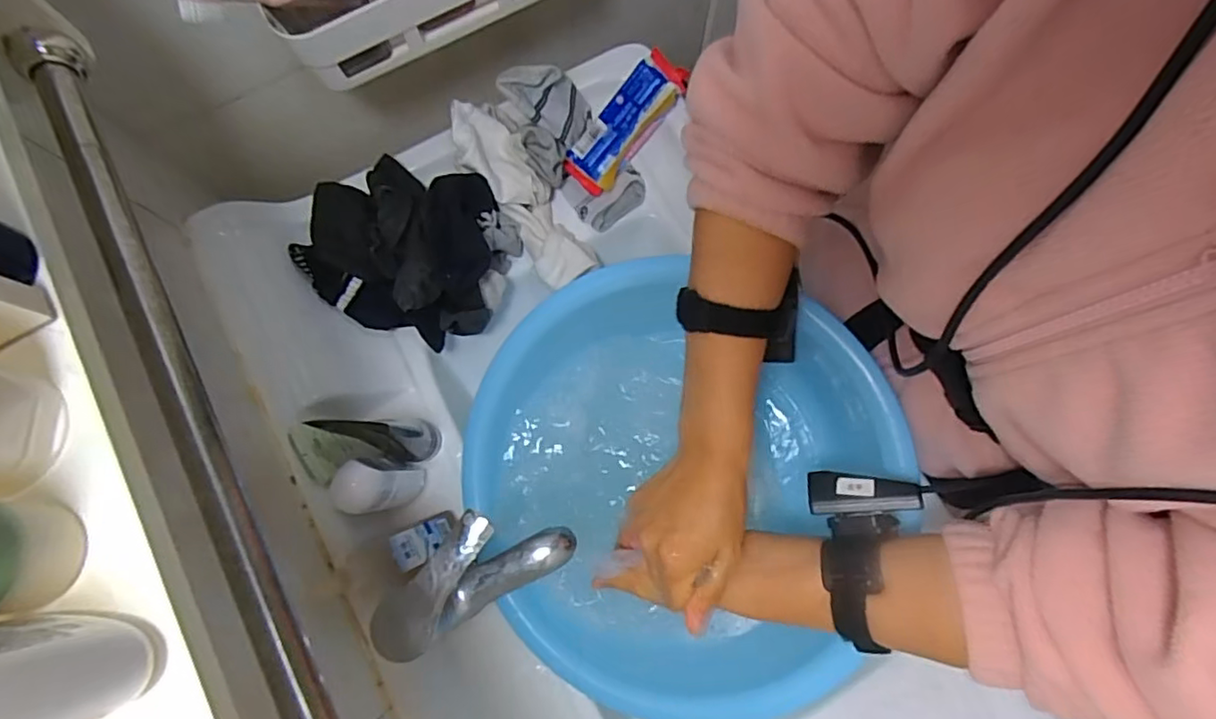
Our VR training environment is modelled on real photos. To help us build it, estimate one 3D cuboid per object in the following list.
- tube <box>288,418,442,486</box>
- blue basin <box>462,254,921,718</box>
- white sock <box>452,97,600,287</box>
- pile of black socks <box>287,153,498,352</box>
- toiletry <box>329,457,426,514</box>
[{"bbox_3d":[-0.205,0.075,0.516,0.034,0.136,0.054,-26,73,39],"label":"tube"},{"bbox_3d":[0.034,0.106,0.512,0.330,0.111,0.324,0,77,1],"label":"blue basin"},{"bbox_3d":[-0.081,-0.160,0.574,0.067,0.045,0.189,-37,103,-8],"label":"white sock"},{"bbox_3d":[-0.195,-0.109,0.548,0.184,0.078,0.156,12,77,3],"label":"pile of black socks"},{"bbox_3d":[-0.180,0.100,0.474,0.031,0.119,0.041,1,77,1],"label":"toiletry"}]

